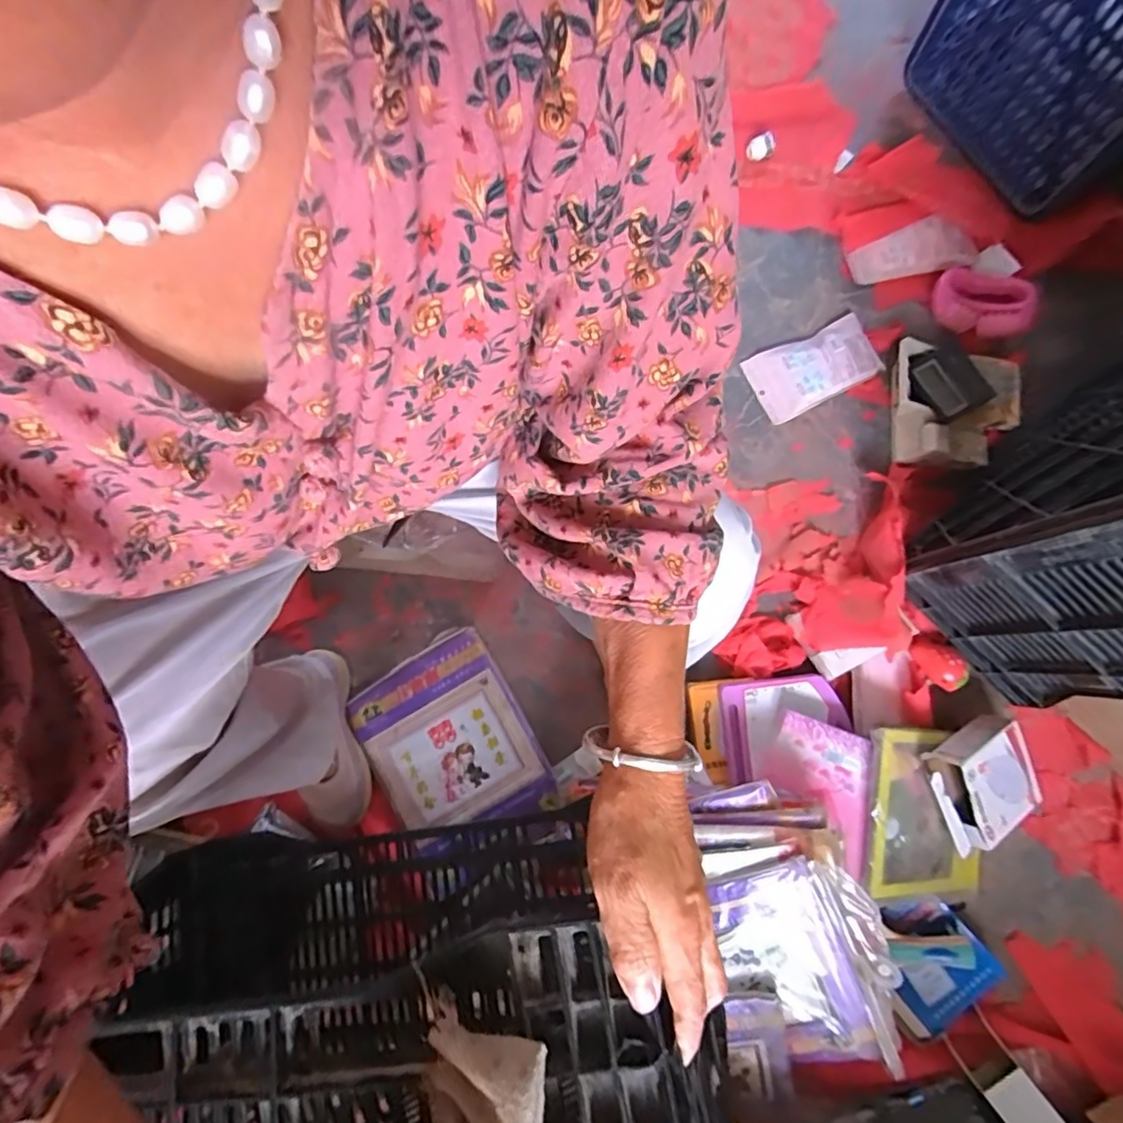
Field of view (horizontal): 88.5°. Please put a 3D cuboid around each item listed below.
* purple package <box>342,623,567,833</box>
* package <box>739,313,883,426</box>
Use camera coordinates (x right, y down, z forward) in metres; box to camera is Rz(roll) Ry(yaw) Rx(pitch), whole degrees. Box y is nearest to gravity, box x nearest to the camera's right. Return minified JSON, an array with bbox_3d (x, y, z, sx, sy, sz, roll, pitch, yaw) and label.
[{"bbox_3d":[-0.148,0.243,0.763,0.200,0.014,0.250,-30,81,-4],"label":"purple package"},{"bbox_3d":[0.359,-0.276,0.827,0.177,0.012,0.099,-25,86,-2],"label":"package"}]

